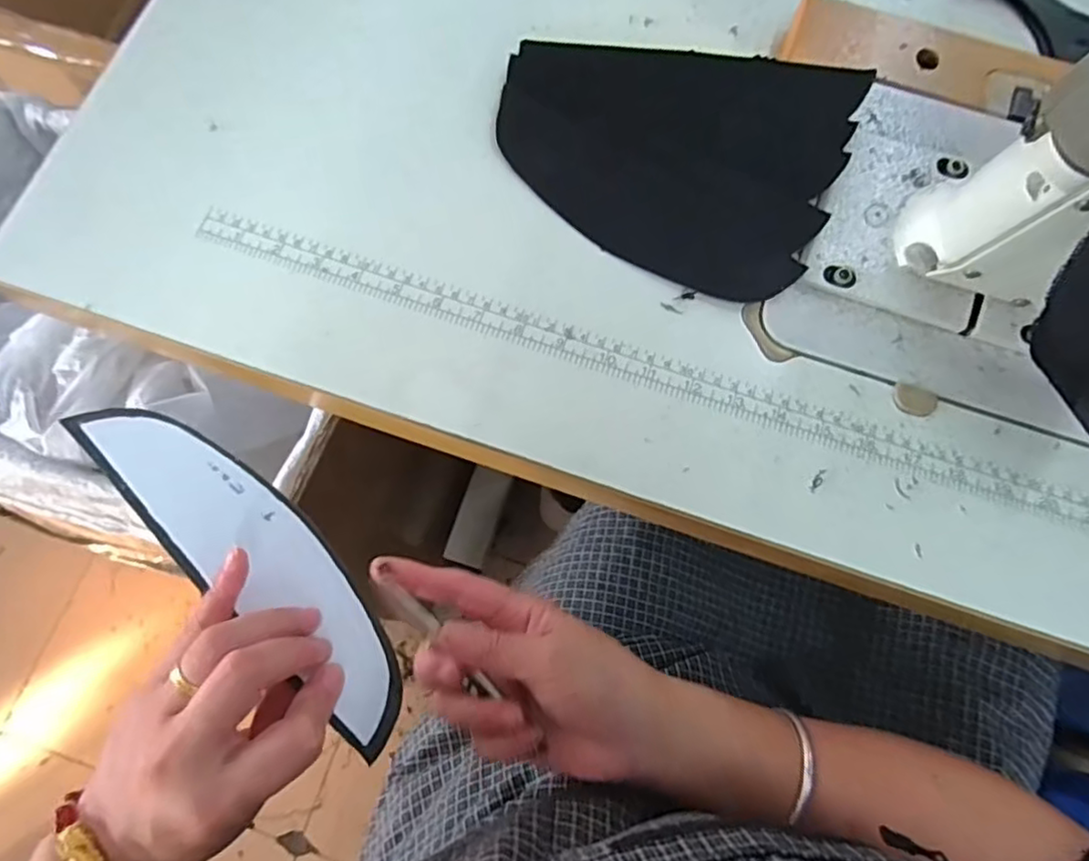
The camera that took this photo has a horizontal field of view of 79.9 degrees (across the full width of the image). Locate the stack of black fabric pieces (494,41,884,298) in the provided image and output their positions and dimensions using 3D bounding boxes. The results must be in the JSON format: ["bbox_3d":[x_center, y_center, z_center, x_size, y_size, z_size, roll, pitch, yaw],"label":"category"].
[{"bbox_3d":[0.072,-0.173,0.392,0.202,0.031,0.149,21,74,4],"label":"stack of black fabric pieces"}]

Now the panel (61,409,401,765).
[{"bbox_3d":[-0.135,0.059,0.309,0.200,0.008,0.053,45,53,2],"label":"panel"}]

